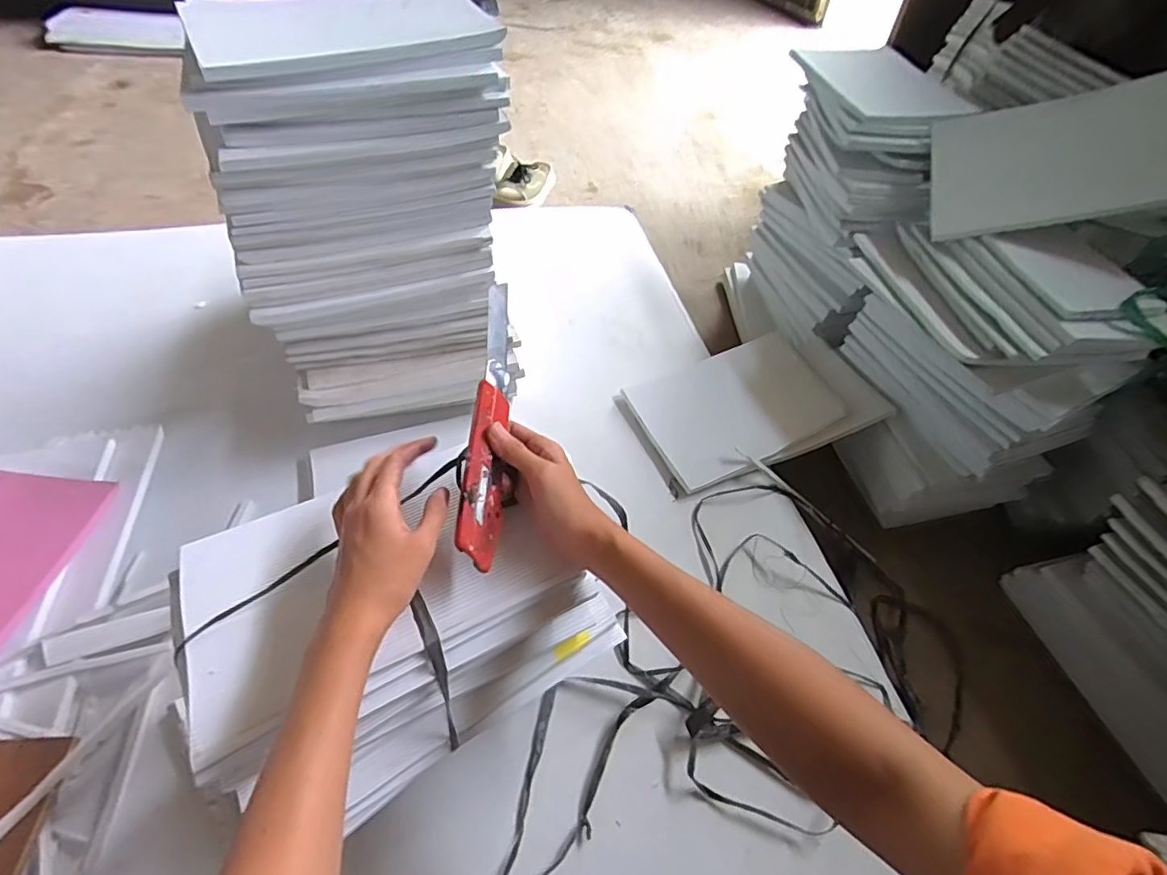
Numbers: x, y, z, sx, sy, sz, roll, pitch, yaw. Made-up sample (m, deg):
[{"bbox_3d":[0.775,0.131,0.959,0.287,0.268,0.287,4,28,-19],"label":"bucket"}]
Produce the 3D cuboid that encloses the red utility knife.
[{"bbox_3d":[-0.070,-0.014,0.419,0.024,0.016,0.211,3,72,-3],"label":"red utility knife"}]

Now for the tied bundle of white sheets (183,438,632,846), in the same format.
[{"bbox_3d":[-0.144,0.131,0.455,0.277,0.122,0.206,-25,57,-24],"label":"tied bundle of white sheets"}]

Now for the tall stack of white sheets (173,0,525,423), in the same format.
[{"bbox_3d":[-0.228,-0.238,0.642,0.280,0.374,0.214,-12,53,-15],"label":"tall stack of white sheets"}]

